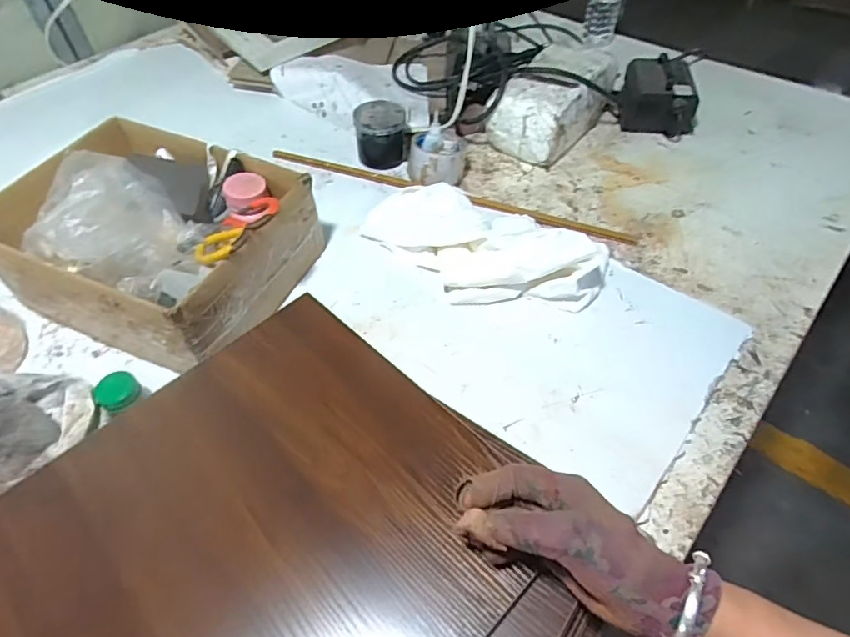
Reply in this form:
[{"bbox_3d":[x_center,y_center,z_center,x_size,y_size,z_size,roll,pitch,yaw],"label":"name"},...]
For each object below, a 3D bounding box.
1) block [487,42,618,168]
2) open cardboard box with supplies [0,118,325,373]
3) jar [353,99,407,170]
[{"bbox_3d":[0.219,-0.365,0.893,0.123,0.110,0.245,28,57,22],"label":"block"},{"bbox_3d":[-0.324,-0.111,0.640,0.324,0.142,0.260,19,54,16],"label":"open cardboard box with supplies"},{"bbox_3d":[-0.070,-0.295,0.842,0.079,0.082,0.074,-1,51,1],"label":"jar"}]

